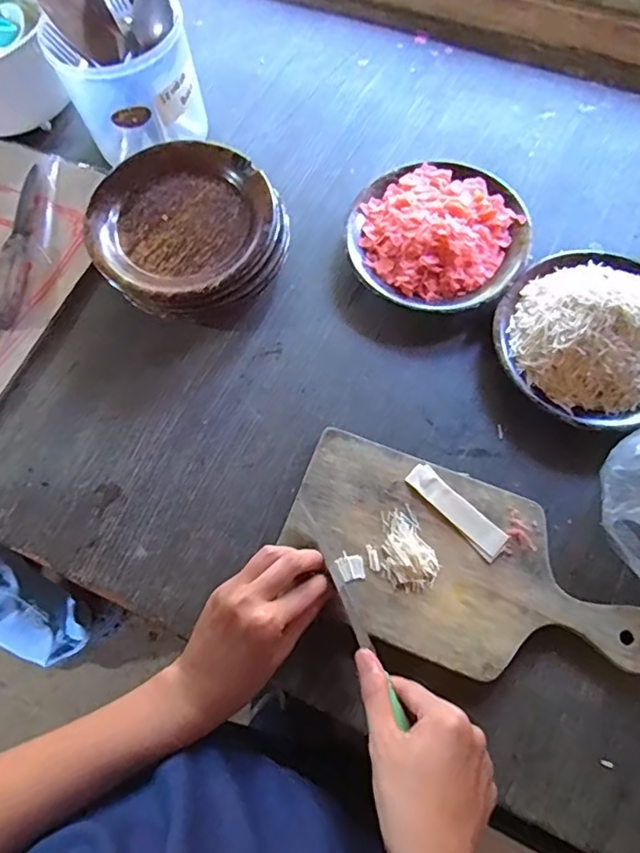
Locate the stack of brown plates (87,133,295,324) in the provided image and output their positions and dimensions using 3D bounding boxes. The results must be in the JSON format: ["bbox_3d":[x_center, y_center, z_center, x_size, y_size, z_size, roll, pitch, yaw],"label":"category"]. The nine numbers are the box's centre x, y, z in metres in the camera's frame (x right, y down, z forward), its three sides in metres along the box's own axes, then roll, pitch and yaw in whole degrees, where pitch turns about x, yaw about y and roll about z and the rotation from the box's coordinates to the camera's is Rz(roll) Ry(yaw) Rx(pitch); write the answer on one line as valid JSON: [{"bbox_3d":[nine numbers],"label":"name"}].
[{"bbox_3d":[-0.135,-0.196,0.581,0.181,0.069,0.190,-34,72,-10],"label":"stack of brown plates"}]

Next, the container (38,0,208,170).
[{"bbox_3d":[-0.202,-0.375,0.606,0.132,0.131,0.122,-35,72,-10],"label":"container"}]

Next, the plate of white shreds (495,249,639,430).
[{"bbox_3d":[0.262,-0.091,0.518,0.178,0.073,0.177,-1,70,2],"label":"plate of white shreds"}]

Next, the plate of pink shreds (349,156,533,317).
[{"bbox_3d":[0.123,-0.204,0.582,0.180,0.047,0.179,-1,70,2],"label":"plate of pink shreds"}]

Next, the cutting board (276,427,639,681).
[{"bbox_3d":[0.120,0.122,0.478,0.305,0.018,0.153,21,72,10],"label":"cutting board"}]

